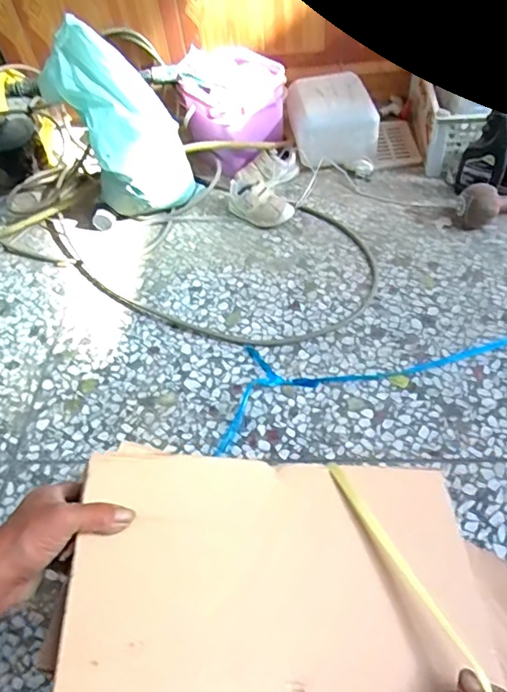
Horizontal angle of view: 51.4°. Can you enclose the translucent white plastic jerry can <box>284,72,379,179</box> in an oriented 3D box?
[{"bbox_3d":[0.179,-0.504,1.211,0.182,0.130,0.240,-10,53,-1],"label":"translucent white plastic jerry can"}]

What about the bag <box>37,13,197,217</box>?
[{"bbox_3d":[-0.259,-0.426,1.055,0.234,0.361,0.144,-21,53,-9],"label":"bag"}]

